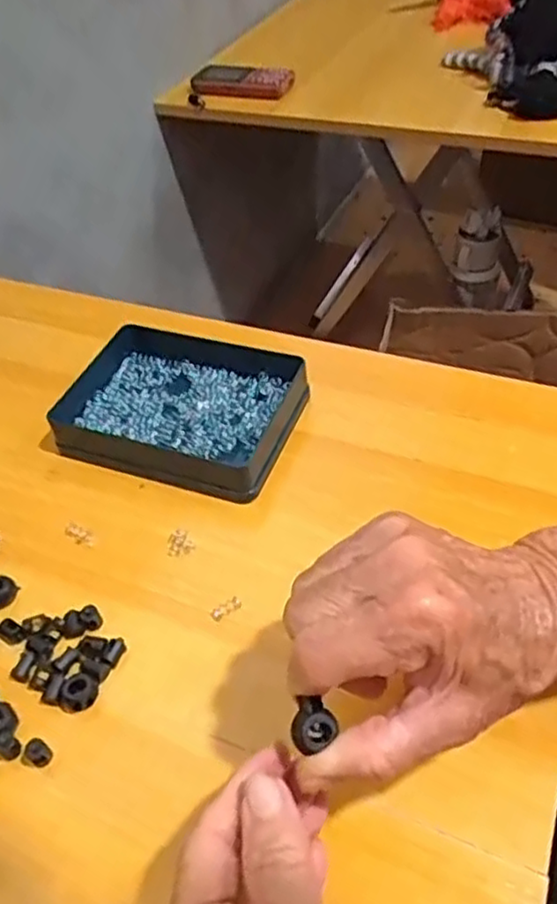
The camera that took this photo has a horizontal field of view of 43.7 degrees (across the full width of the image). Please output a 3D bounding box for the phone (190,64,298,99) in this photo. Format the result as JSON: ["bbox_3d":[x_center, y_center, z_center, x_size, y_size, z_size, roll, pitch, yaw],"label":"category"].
[{"bbox_3d":[-0.051,-0.475,0.887,0.133,0.017,0.060,9,49,14],"label":"phone"}]

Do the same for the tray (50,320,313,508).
[{"bbox_3d":[-0.067,-0.037,0.482,0.156,0.026,0.130,14,50,18],"label":"tray"}]

